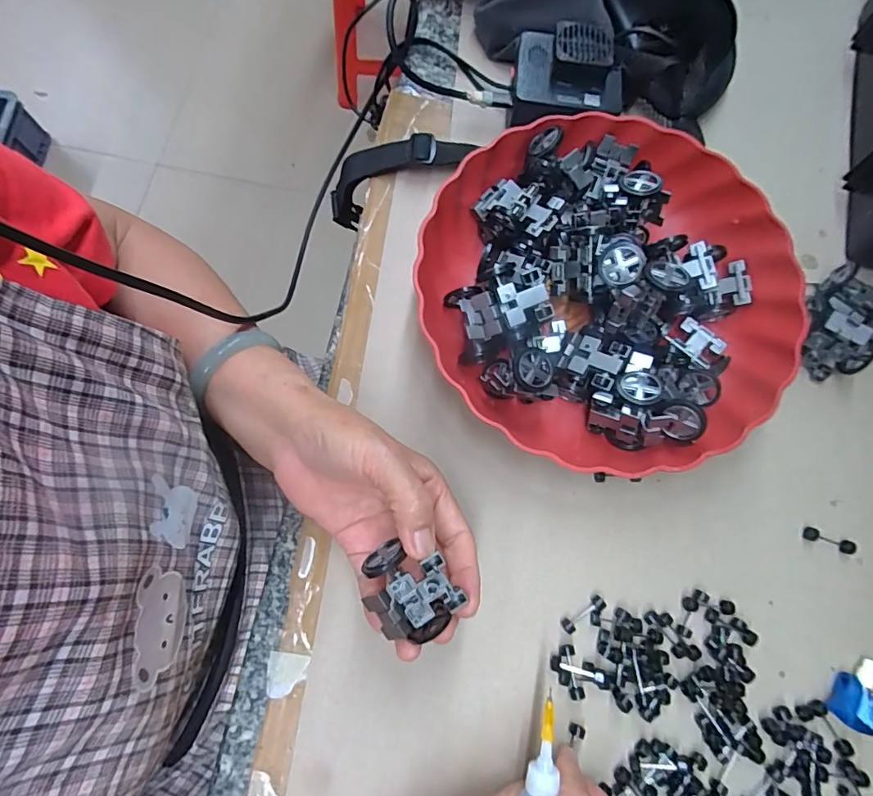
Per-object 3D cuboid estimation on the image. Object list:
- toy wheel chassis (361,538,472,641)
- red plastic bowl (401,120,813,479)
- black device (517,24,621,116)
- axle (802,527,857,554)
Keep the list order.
[{"bbox_3d":[-0.016,0.098,0.250,0.041,0.023,0.052,-34,98,-5],"label":"toy wheel chassis"},{"bbox_3d":[0.112,-0.071,0.327,0.235,0.075,0.236,0,76,-2],"label":"red plastic bowl"},{"bbox_3d":[0.098,-0.239,0.352,0.079,0.028,0.063,14,76,2],"label":"black device"},{"bbox_3d":[0.258,0.094,0.316,0.033,0.007,0.009,19,76,3],"label":"axle"}]

